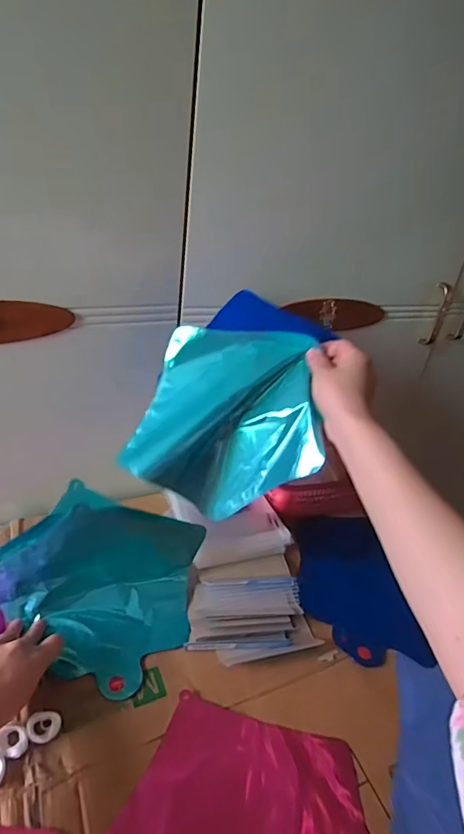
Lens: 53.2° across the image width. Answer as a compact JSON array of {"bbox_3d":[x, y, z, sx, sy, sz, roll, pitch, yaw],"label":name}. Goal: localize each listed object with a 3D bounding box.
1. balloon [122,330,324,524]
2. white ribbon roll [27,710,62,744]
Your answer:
[{"bbox_3d":[-0.003,0.008,0.498,0.191,0.204,0.061,7,3,11],"label":"balloon"},{"bbox_3d":[-0.168,0.277,0.416,0.028,0.006,0.026,6,31,-3],"label":"white ribbon roll"}]

